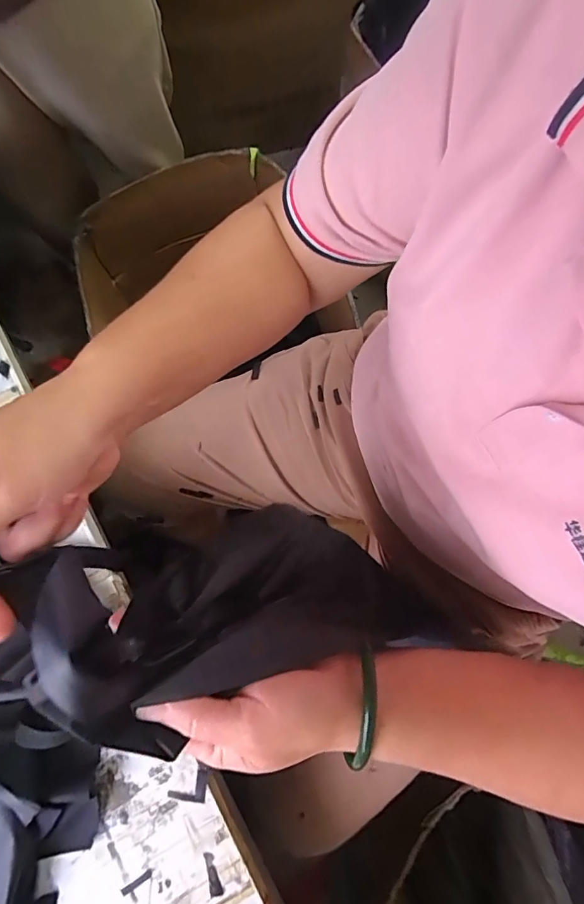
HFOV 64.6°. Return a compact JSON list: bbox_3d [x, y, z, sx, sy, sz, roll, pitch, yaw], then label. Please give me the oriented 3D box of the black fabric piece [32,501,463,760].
[{"bbox_3d":[-0.003,0.093,0.297,0.288,0.084,0.113,3,73,-44],"label":"black fabric piece"}]

